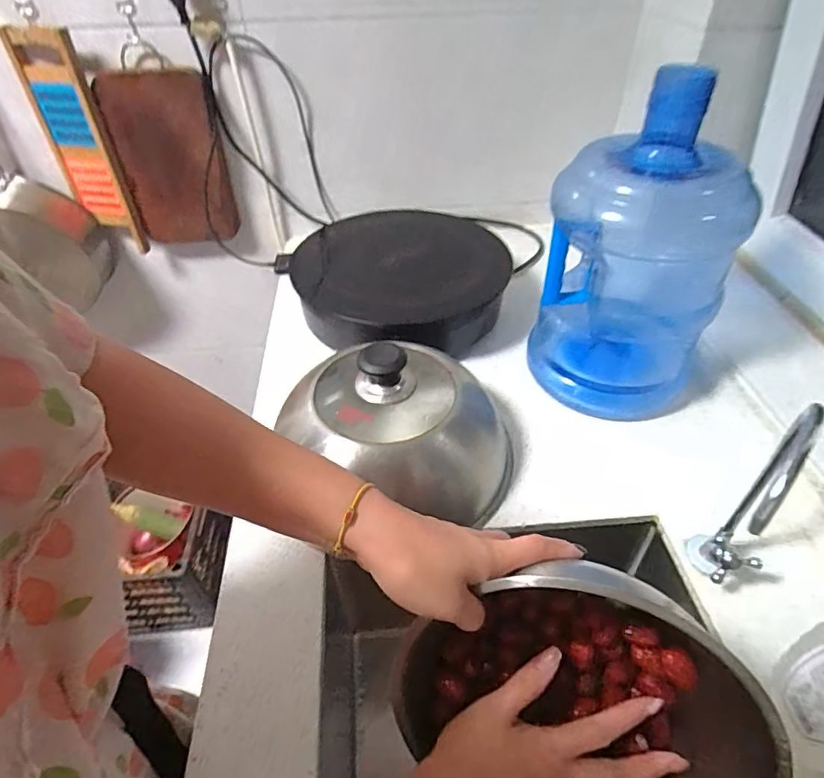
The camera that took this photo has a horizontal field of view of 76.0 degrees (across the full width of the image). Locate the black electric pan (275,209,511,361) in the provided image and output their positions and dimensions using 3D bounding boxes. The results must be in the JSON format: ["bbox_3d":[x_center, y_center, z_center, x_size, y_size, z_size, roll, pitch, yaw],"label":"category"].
[{"bbox_3d":[-0.011,-0.162,0.806,0.320,0.100,0.353,-29,50,-26],"label":"black electric pan"}]

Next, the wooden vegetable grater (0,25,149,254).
[{"bbox_3d":[-0.534,-0.387,0.864,0.098,0.337,0.020,2,43,4],"label":"wooden vegetable grater"}]

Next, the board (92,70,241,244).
[{"bbox_3d":[-0.404,-0.375,0.893,0.171,0.270,0.030,-3,41,-1],"label":"board"}]

